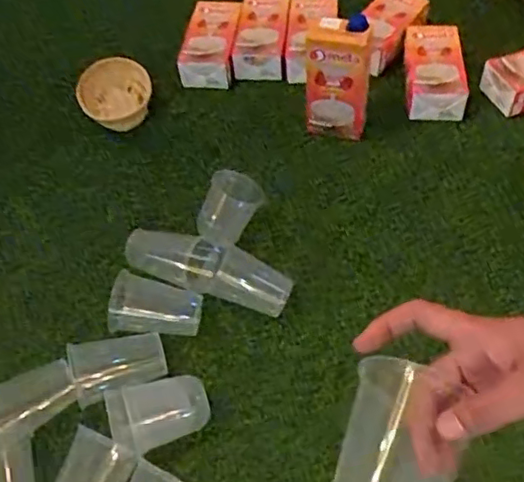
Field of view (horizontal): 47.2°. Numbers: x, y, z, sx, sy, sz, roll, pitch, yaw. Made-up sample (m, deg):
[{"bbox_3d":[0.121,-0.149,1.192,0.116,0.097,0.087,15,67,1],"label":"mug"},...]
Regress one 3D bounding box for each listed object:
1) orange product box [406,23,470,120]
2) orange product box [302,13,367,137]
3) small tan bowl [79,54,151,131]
[{"bbox_3d":[0.312,-0.314,1.099,0.107,0.083,0.189,-1,53,4],"label":"orange product box"},{"bbox_3d":[0.122,-0.257,0.985,0.100,0.213,0.056,1,55,5],"label":"orange product box"},{"bbox_3d":[-0.268,-0.269,1.108,0.130,0.077,0.130,-2,53,3],"label":"small tan bowl"}]

